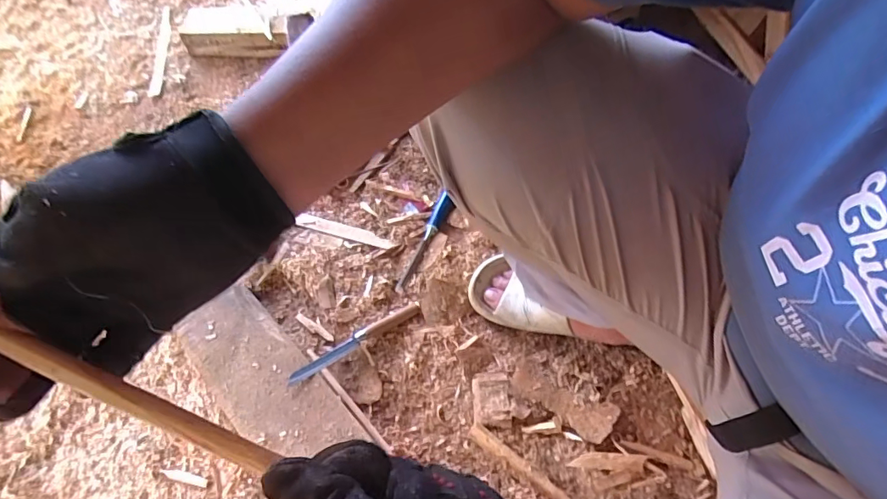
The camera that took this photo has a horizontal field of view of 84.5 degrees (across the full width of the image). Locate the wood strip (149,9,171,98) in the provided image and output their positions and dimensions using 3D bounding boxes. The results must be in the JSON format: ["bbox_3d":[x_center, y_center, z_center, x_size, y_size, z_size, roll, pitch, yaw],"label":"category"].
[{"bbox_3d":[-0.640,-0.466,1.113,0.029,0.015,0.337,-12,61,-4],"label":"wood strip"}]

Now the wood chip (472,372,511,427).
[{"bbox_3d":[0.065,0.202,0.666,0.049,0.009,0.073,0,61,2],"label":"wood chip"}]

